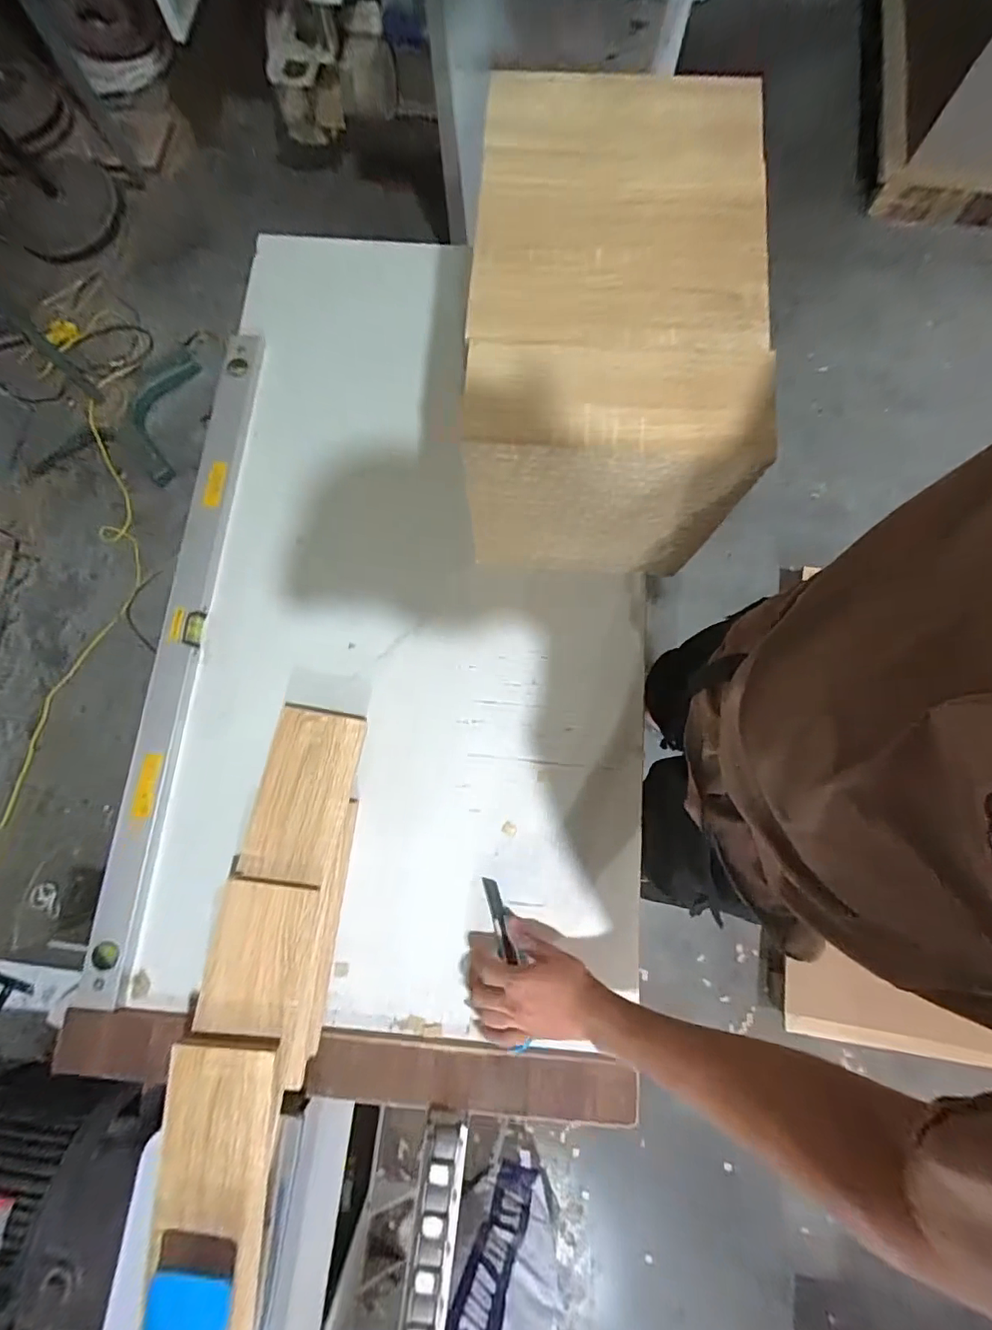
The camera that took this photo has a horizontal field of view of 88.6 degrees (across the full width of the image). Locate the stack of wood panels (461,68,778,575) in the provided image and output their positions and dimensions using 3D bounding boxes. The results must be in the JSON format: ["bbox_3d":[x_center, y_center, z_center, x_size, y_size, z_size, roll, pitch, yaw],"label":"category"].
[{"bbox_3d":[0.127,-0.389,0.640,0.307,0.274,0.445,3,79,2],"label":"stack of wood panels"}]

